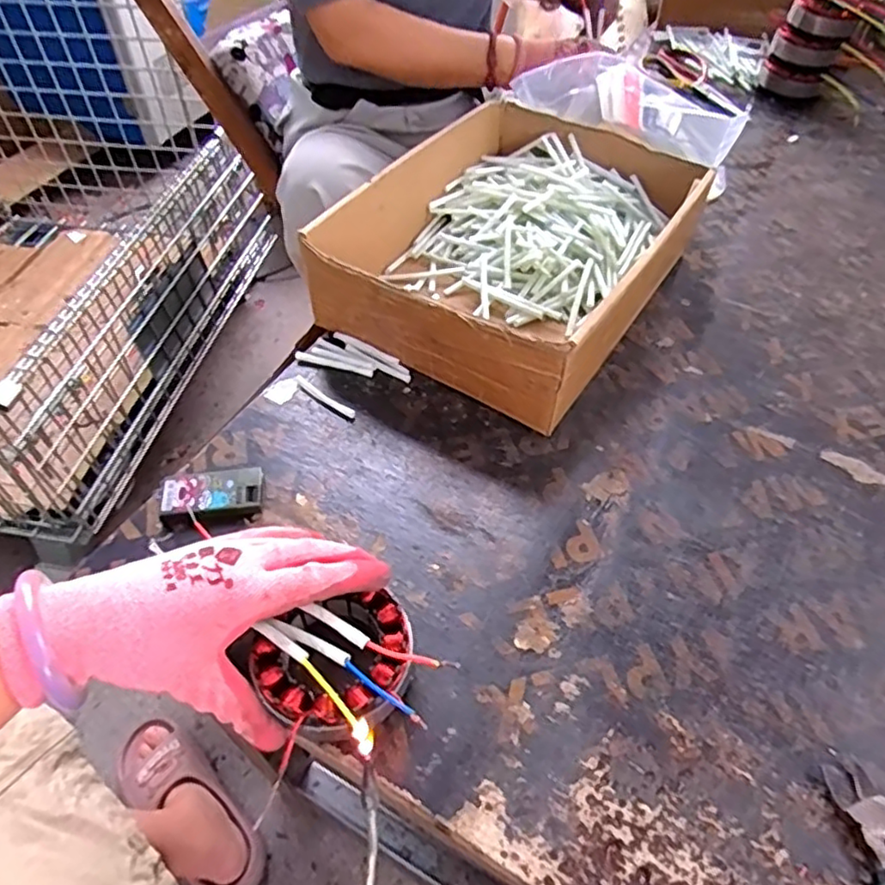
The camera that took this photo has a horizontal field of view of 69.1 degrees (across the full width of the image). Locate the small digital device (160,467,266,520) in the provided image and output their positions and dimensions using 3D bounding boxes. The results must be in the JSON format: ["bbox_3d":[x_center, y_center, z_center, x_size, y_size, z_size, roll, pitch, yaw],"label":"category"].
[{"bbox_3d":[-0.159,0.036,0.449,0.067,0.014,0.033,-5,51,-6],"label":"small digital device"}]

